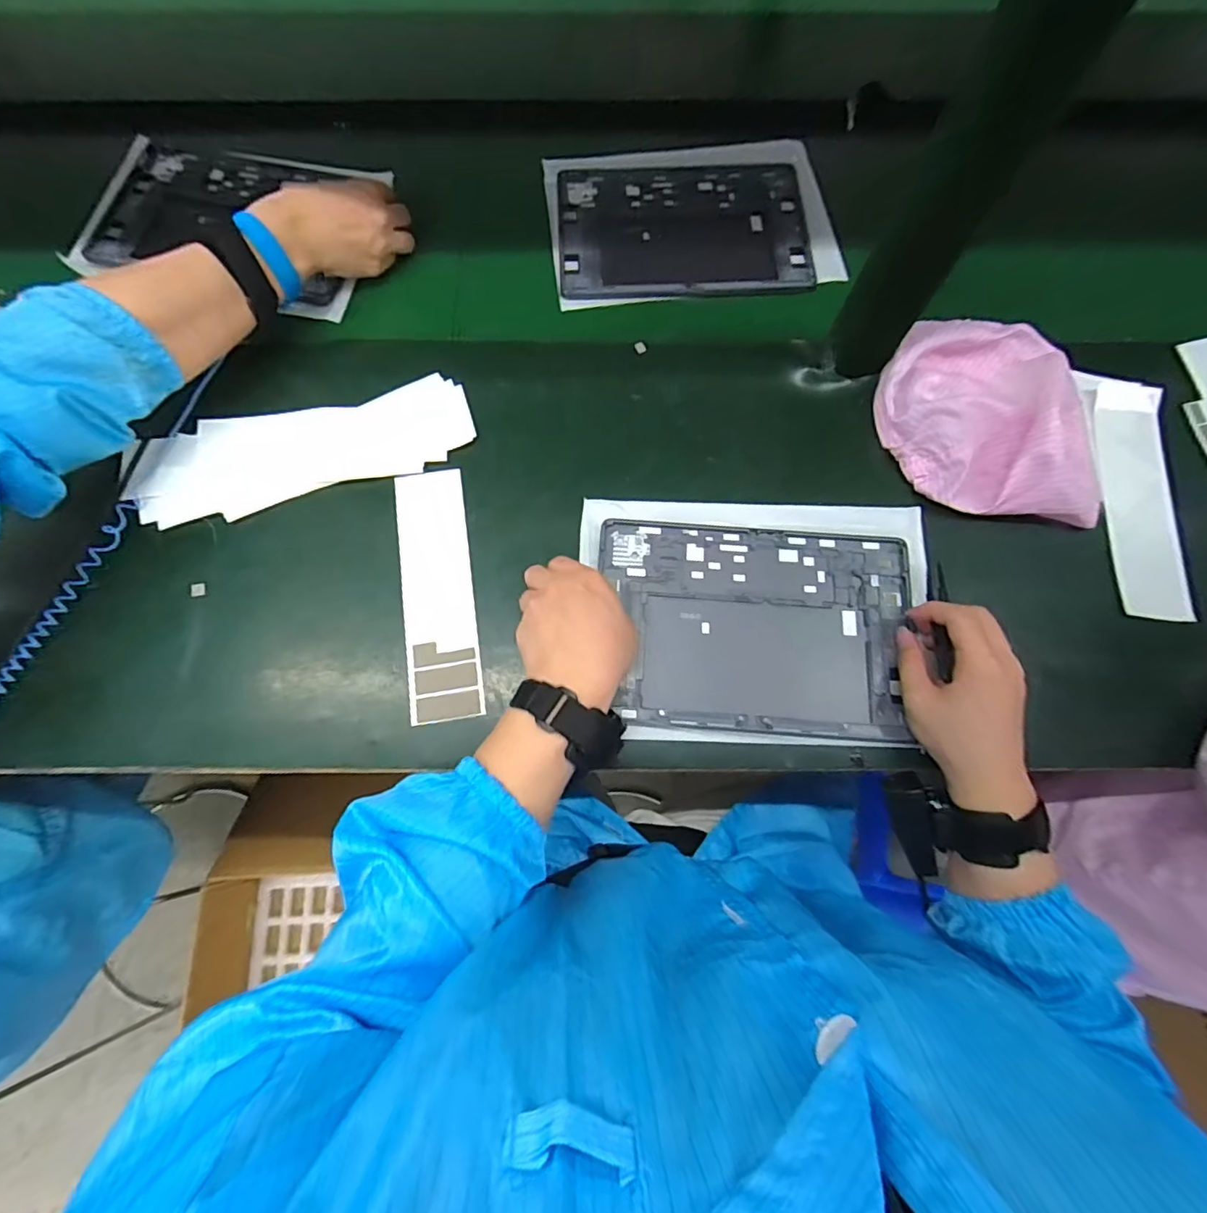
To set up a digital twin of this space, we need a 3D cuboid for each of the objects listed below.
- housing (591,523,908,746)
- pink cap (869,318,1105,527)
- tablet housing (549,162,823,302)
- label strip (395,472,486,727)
[{"bbox_3d":[0.122,0.015,0.450,0.243,0.014,0.168,3,71,1],"label":"housing"},{"bbox_3d":[0.345,-0.173,0.487,0.186,0.052,0.189,0,71,0],"label":"pink cap"},{"bbox_3d":[0.085,-0.401,0.589,0.259,0.012,0.192,-3,71,-1],"label":"tablet housing"},{"bbox_3d":[-0.139,-0.014,0.463,0.058,0.004,0.216,-8,74,-5],"label":"label strip"}]

